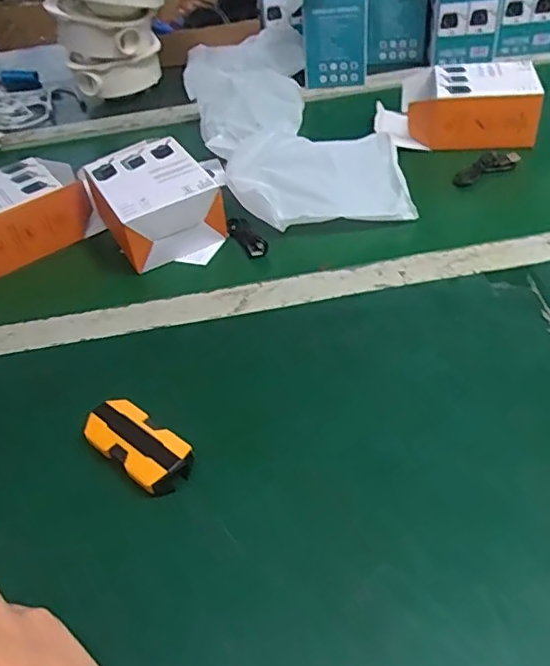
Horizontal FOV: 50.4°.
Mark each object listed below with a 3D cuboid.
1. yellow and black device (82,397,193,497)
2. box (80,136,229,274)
[{"bbox_3d":[-0.090,0.075,0.387,0.079,0.024,0.037,28,53,32],"label":"yellow and black device"},{"bbox_3d":[-0.120,-0.137,0.585,0.107,0.066,0.130,-24,45,-17],"label":"box"}]

